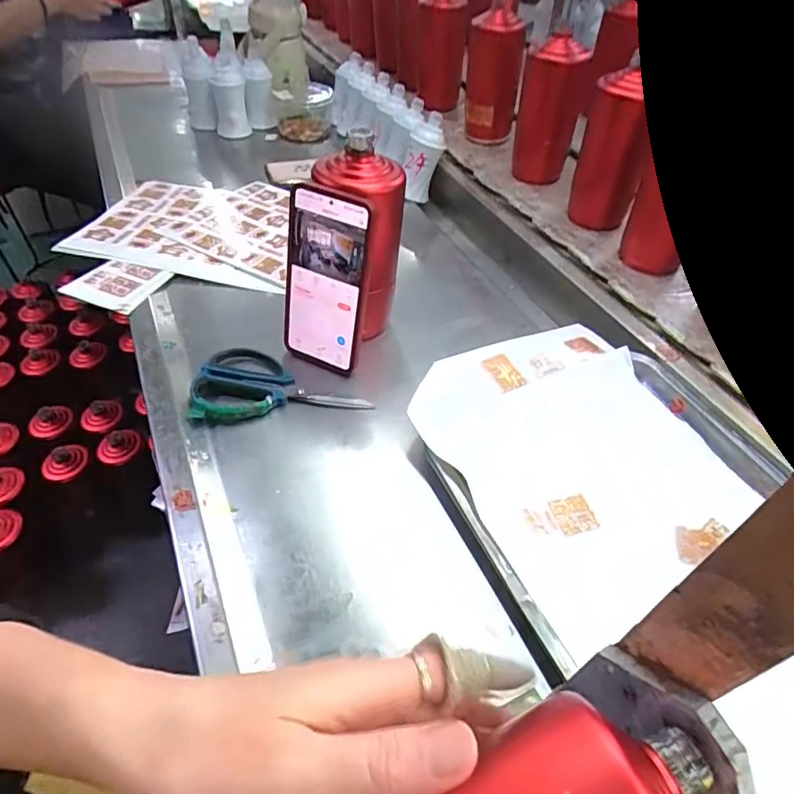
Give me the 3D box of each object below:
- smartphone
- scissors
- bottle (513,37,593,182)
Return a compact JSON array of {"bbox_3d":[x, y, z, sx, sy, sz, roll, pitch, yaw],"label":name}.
[{"bbox_3d":[-0.070,-0.103,0.491,0.082,0.164,0.012,22,34,17],"label":"smartphone"},{"bbox_3d":[-0.110,-0.015,0.504,0.159,0.010,0.083,-3,47,-5],"label":"scissors"},{"bbox_3d":[0.217,-0.417,0.776,0.086,0.176,0.076,8,47,5],"label":"bottle"}]

